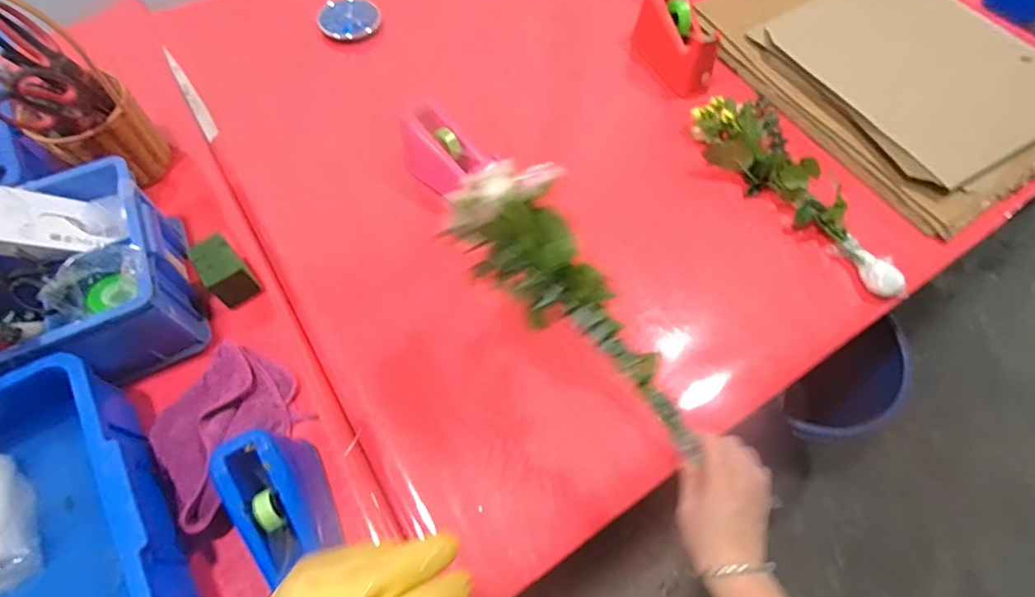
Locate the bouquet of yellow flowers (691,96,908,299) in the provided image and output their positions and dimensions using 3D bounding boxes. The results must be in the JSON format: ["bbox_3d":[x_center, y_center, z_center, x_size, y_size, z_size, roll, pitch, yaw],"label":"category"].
[{"bbox_3d":[0.447,-0.175,0.831,0.115,0.059,0.413,-26,66,-14],"label":"bouquet of yellow flowers"}]

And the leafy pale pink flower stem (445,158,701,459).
[{"bbox_3d":[0.066,0.006,0.519,0.104,0.075,0.321,-43,93,-20],"label":"leafy pale pink flower stem"}]

